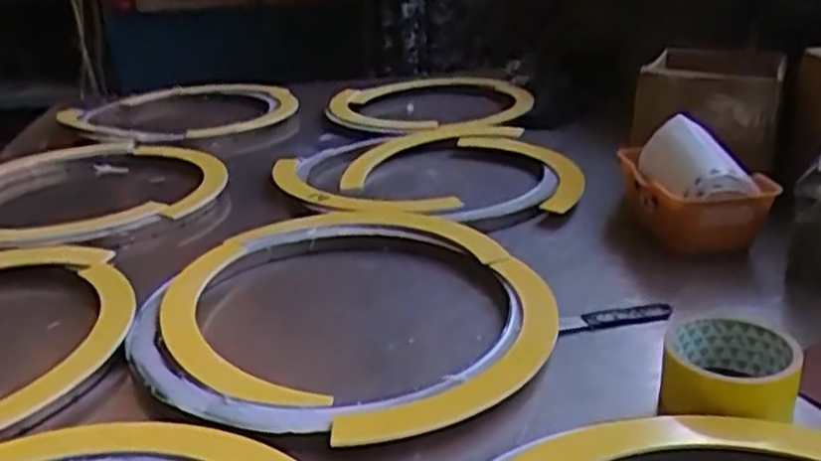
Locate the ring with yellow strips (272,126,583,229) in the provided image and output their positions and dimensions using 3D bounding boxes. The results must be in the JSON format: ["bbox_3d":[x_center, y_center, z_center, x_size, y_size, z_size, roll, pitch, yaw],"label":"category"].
[{"bbox_3d":[0.017,-0.074,0.946,0.356,0.028,0.312,2,22,10],"label":"ring with yellow strips"}]

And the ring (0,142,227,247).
[{"bbox_3d":[-0.404,-0.054,0.957,0.332,0.029,0.324,-2,22,1],"label":"ring"}]

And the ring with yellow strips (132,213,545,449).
[{"bbox_3d":[-0.066,0.055,0.663,0.324,0.016,0.371,-11,23,-20],"label":"ring with yellow strips"}]

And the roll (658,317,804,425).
[{"bbox_3d":[0.215,0.096,0.533,0.083,0.042,0.085,4,22,15],"label":"roll"}]

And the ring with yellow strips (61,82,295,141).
[{"bbox_3d":[-0.369,-0.199,1.259,0.349,0.019,0.304,19,30,38],"label":"ring with yellow strips"}]

